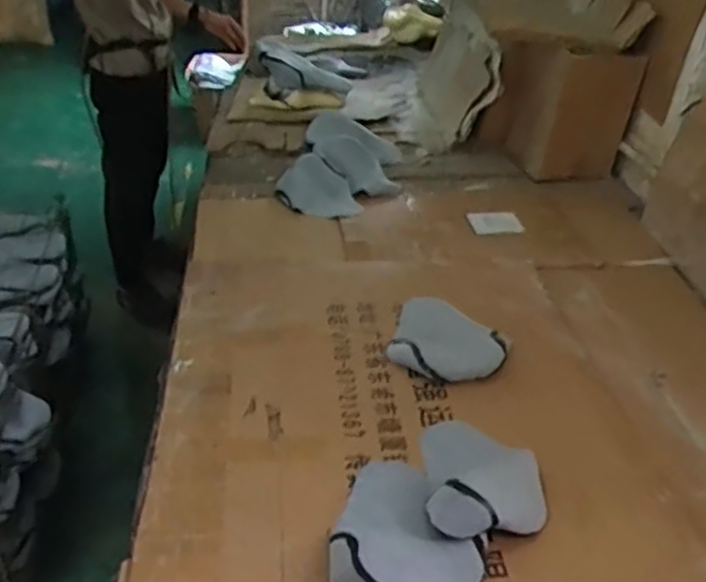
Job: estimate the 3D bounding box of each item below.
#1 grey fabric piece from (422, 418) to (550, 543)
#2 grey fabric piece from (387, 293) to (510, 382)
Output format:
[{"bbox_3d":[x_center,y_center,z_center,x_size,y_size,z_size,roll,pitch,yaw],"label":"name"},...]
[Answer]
[{"bbox_3d":[0.193,0.259,1.067,0.171,0.078,0.277,4,32,0],"label":"grey fabric piece"},{"bbox_3d":[0.187,0.089,1.371,0.224,0.054,0.224,12,33,14],"label":"grey fabric piece"}]

